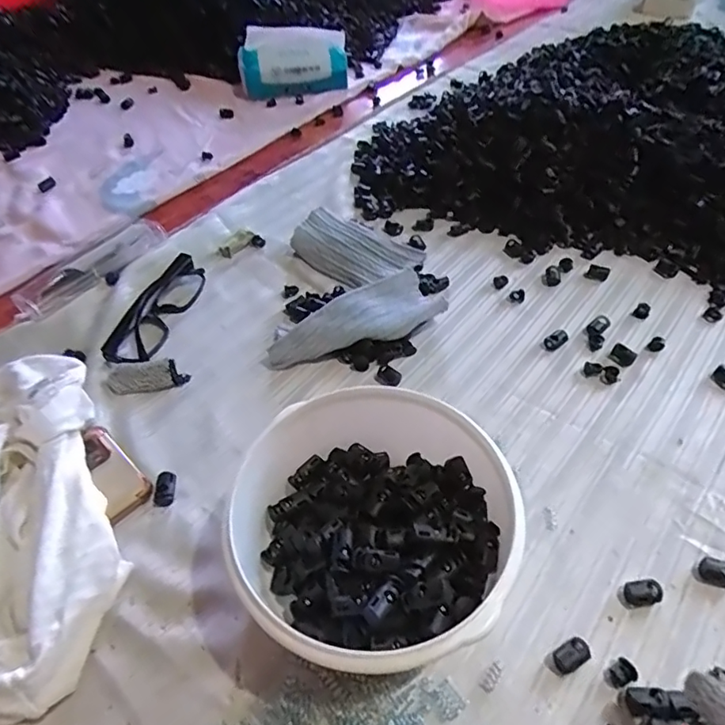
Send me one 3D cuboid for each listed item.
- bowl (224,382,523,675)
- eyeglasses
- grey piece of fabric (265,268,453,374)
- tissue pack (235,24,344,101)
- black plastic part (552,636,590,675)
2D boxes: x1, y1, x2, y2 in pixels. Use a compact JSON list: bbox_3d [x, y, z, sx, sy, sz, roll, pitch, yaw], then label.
[{"bbox_3d":[0.004,0.098,0.329,0.161,0.079,0.170,-2,48,2],"label":"bowl"},{"bbox_3d":[-0.193,-0.047,0.509,0.038,0.029,0.132,8,49,11],"label":"eyeglasses"},{"bbox_3d":[-0.003,-0.033,0.475,0.162,0.030,0.056,-28,52,-20],"label":"grey piece of fabric"},{"bbox_3d":[-0.110,-0.458,0.816,0.168,0.080,0.068,3,48,7],"label":"tissue pack"},{"bbox_3d":[0.121,0.168,0.307,0.021,0.009,0.014,-27,52,-19],"label":"black plastic part"}]

